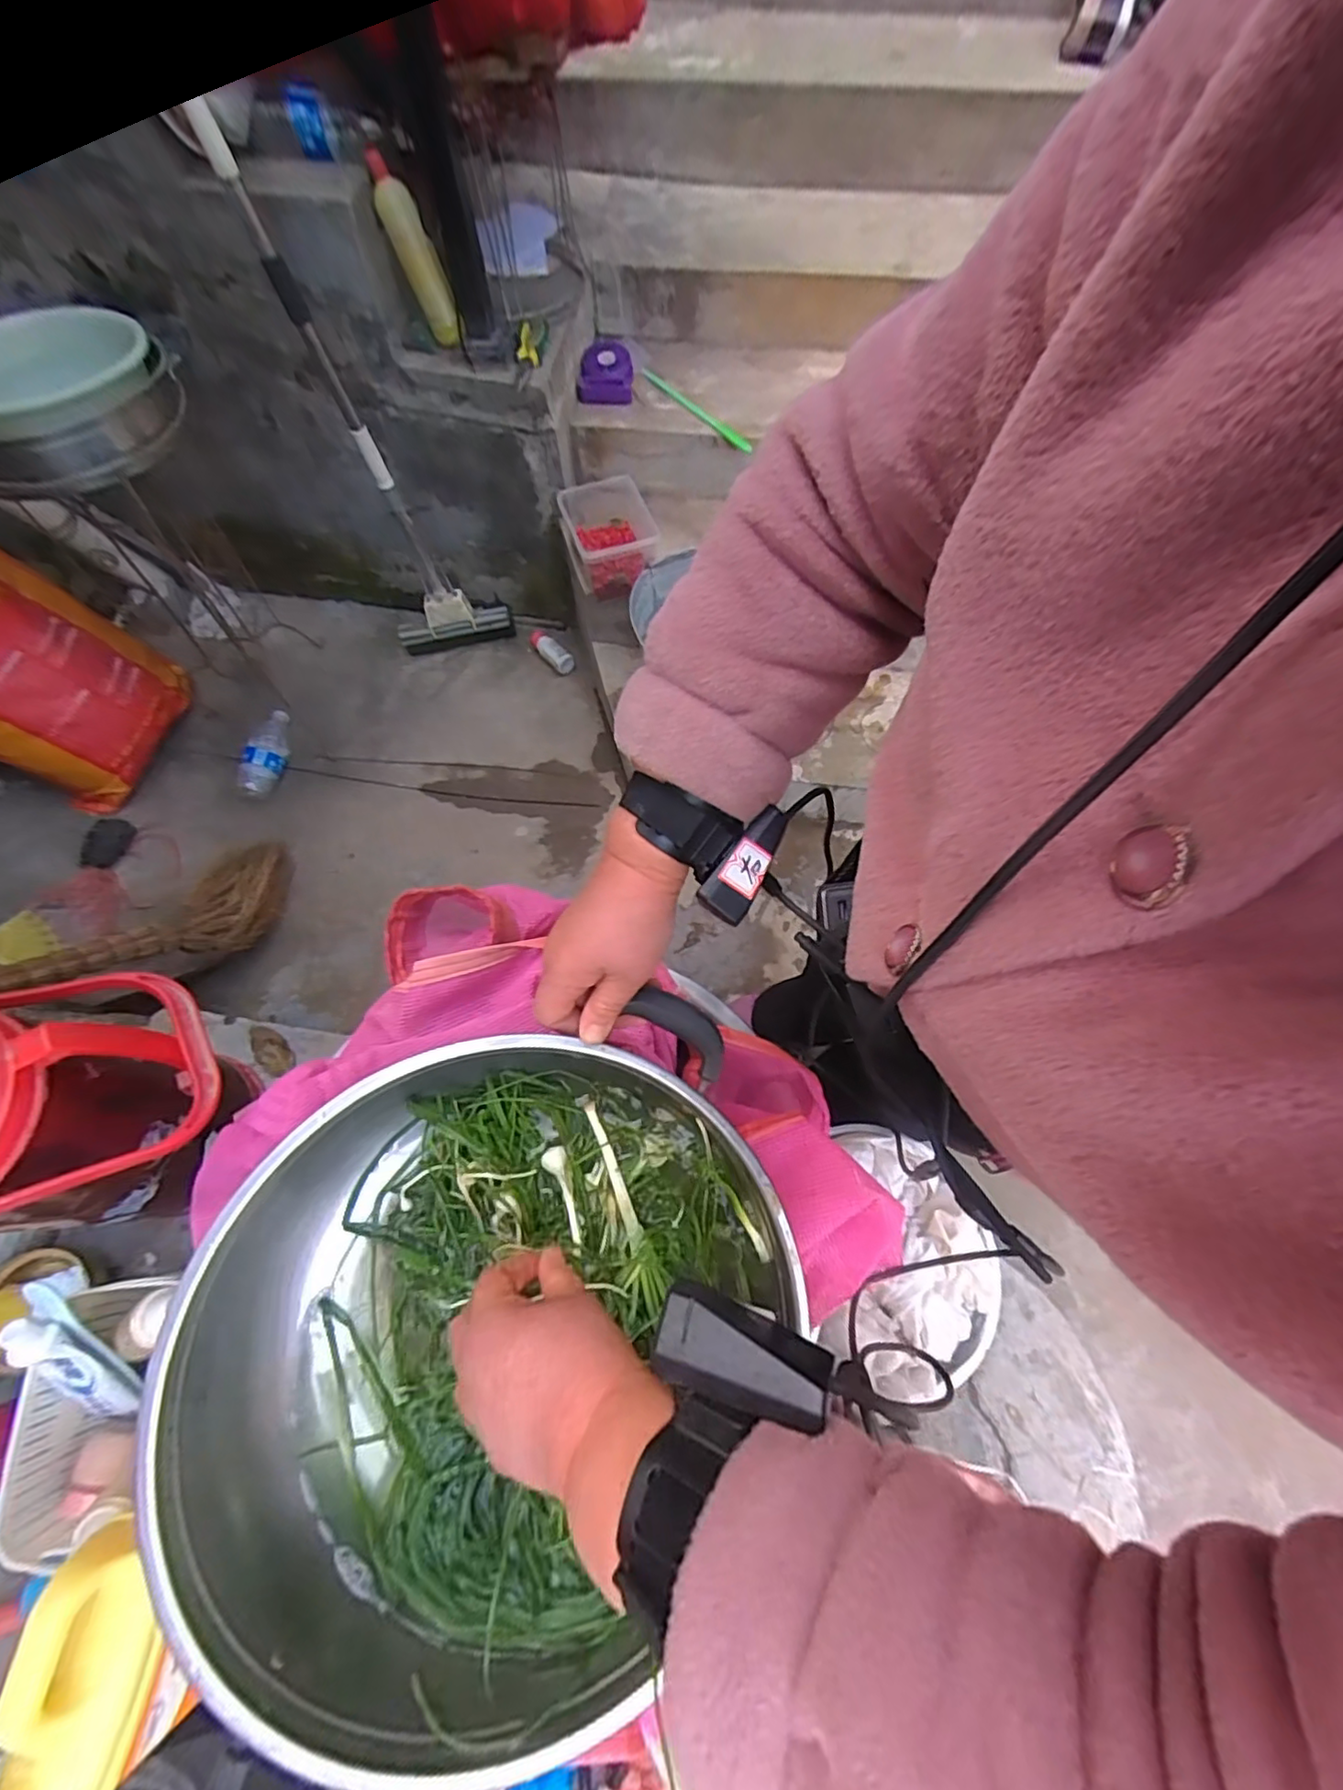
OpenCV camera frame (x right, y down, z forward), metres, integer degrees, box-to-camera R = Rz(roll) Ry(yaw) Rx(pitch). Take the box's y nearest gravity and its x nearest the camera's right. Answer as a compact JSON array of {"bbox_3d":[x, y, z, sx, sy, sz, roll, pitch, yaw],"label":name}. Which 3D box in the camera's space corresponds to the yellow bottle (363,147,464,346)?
[{"bbox_3d":[-0.396,-0.989,0.974,0.068,0.246,0.075,2,91,1],"label":"yellow bottle"}]

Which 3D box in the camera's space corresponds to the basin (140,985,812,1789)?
[{"bbox_3d":[-0.084,0.251,0.351,0.318,0.120,0.316,-17,69,-6],"label":"basin"}]

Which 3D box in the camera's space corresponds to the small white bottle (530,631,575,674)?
[{"bbox_3d":[-0.292,-0.594,1.531,0.125,0.036,0.044,42,73,-4],"label":"small white bottle"}]

